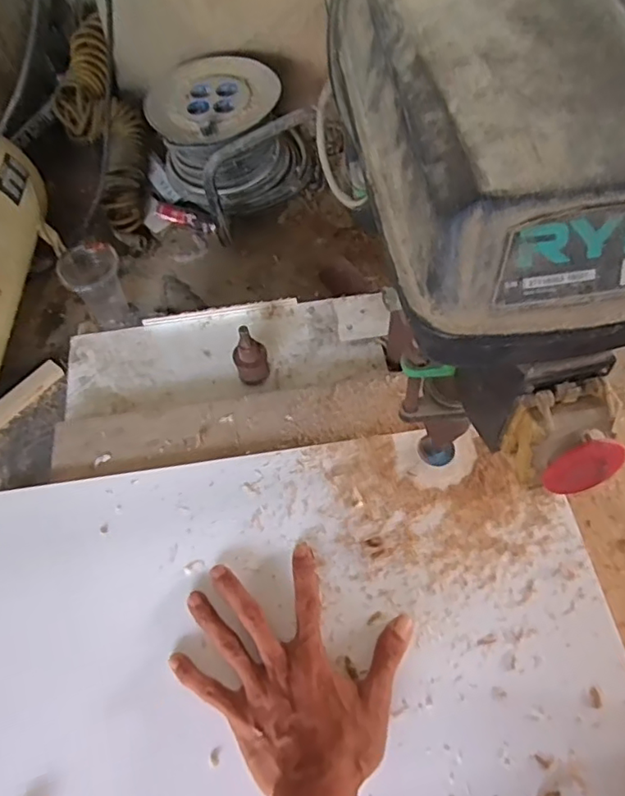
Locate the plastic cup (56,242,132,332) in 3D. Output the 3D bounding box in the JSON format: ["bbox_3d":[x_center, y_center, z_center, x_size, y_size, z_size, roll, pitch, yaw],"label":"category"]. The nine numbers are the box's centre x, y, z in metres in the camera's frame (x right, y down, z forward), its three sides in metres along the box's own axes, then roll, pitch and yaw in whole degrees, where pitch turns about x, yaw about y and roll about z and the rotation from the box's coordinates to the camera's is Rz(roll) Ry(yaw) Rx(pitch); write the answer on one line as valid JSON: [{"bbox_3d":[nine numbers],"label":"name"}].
[{"bbox_3d":[-0.330,-0.165,0.923,0.085,0.136,0.085,-1,60,2],"label":"plastic cup"}]

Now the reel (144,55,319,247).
[{"bbox_3d":[-0.143,-0.438,0.997,0.215,0.157,0.287,-32,64,-15],"label":"reel"}]

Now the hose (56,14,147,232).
[{"bbox_3d":[-0.370,-0.477,1.031,0.135,0.091,0.401,-16,87,-8],"label":"hose"}]

